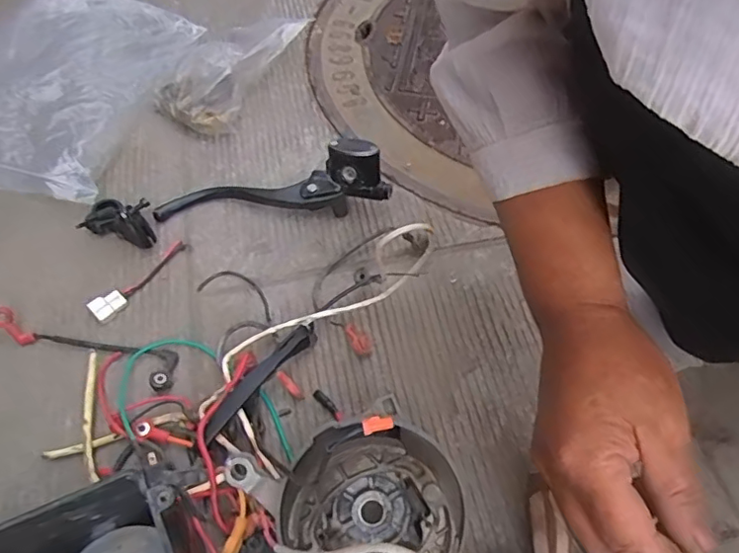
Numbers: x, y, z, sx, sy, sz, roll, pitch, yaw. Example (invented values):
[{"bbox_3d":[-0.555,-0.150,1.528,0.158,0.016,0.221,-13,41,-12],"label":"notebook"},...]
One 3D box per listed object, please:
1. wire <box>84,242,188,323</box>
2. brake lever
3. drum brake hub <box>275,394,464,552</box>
[{"bbox_3d":[-0.215,0.000,0.529,0.021,0.013,0.104,33,63,19],"label":"wire"},{"bbox_3d":[-0.131,-0.083,0.549,0.296,0.072,0.064,-10,58,-7],"label":"brake lever"},{"bbox_3d":[0.003,0.162,0.387,0.117,0.085,0.111,0,57,0],"label":"drum brake hub"}]

